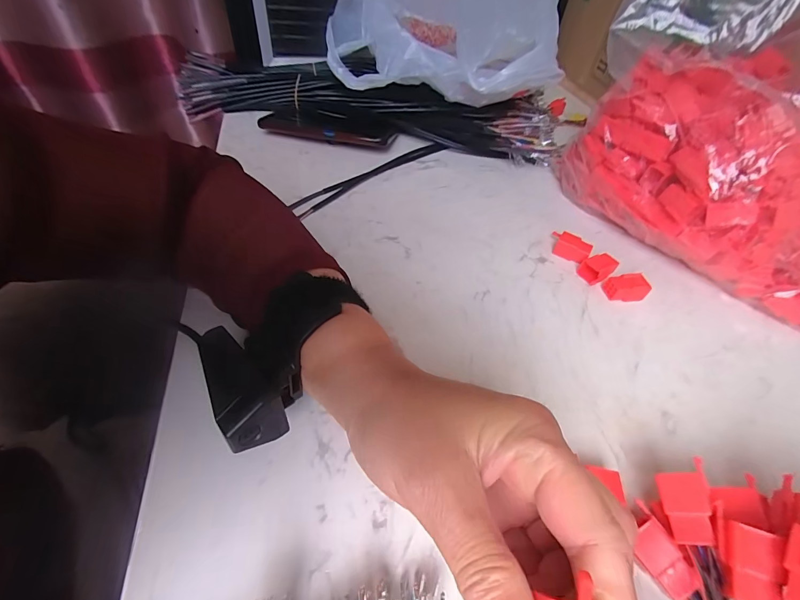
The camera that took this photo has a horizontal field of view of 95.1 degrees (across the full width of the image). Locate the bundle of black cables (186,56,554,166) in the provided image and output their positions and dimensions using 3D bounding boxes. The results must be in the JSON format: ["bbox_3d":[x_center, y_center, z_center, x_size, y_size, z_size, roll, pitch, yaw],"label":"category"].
[{"bbox_3d":[-0.036,-0.258,0.490,0.498,0.050,0.141,8,48,2],"label":"bundle of black cables"}]

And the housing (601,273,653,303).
[{"bbox_3d":[0.193,-0.009,0.313,0.031,0.016,0.021,-5,49,-9],"label":"housing"}]

